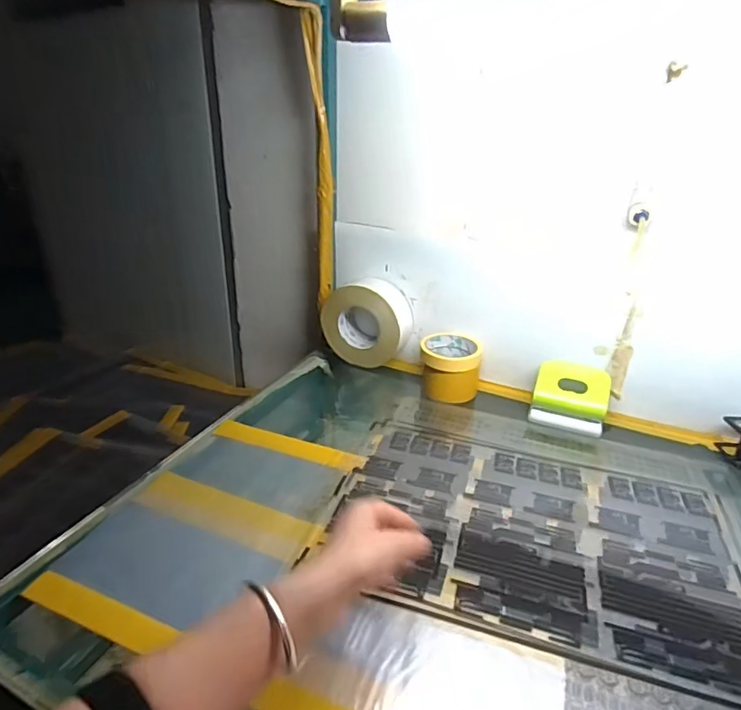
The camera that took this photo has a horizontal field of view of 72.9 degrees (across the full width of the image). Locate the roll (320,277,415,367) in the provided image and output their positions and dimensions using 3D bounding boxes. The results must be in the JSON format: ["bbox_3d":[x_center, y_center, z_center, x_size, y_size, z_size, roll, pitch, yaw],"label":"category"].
[{"bbox_3d":[-0.007,-0.053,0.845,0.144,0.139,0.055,13,29,21],"label":"roll"}]

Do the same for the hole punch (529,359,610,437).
[{"bbox_3d":[0.289,0.058,0.724,0.101,0.076,0.063,11,28,17],"label":"hole punch"}]

